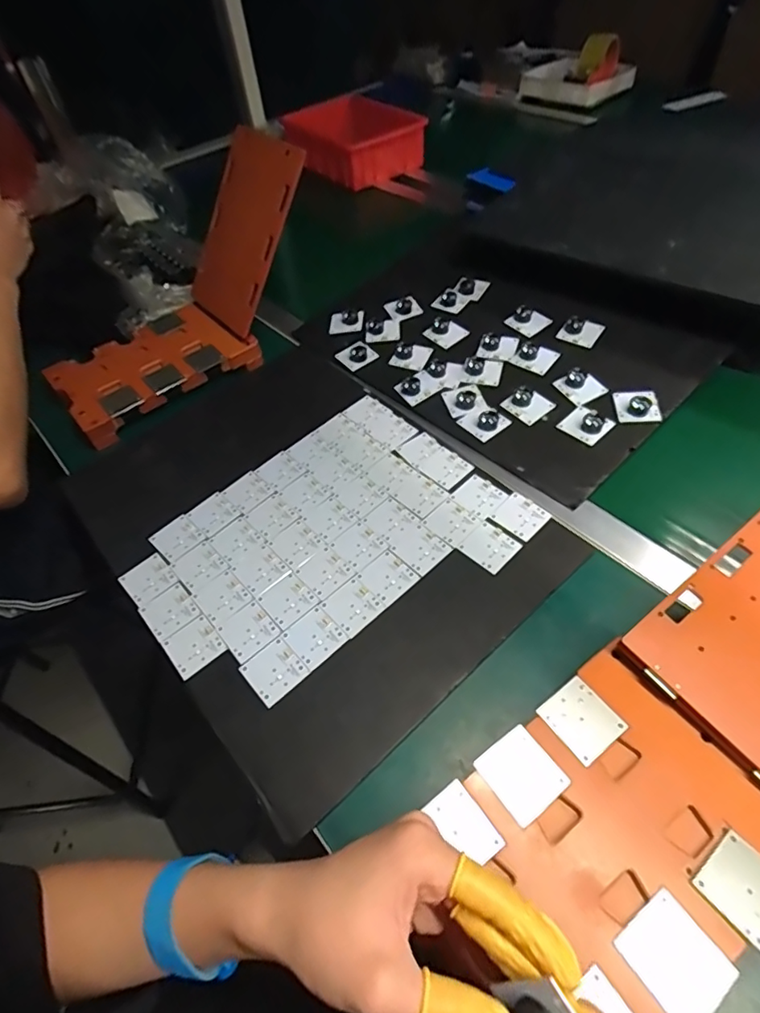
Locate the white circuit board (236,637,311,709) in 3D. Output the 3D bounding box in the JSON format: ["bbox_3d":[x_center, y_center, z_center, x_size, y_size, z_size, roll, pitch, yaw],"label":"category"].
[{"bbox_3d":[-0.092,0.143,0.460,0.045,0.004,0.047,-37,57,-21],"label":"white circuit board"}]

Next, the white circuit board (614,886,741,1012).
[{"bbox_3d":[0.169,0.258,0.302,0.047,0.006,0.049,-31,55,-17],"label":"white circuit board"}]

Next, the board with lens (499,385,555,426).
[{"bbox_3d":[0.176,-0.123,0.628,0.043,0.015,0.047,-37,57,-21],"label":"board with lens"}]

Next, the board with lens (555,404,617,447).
[{"bbox_3d":[0.235,-0.096,0.599,0.042,0.014,0.049,-36,57,-21],"label":"board with lens"}]

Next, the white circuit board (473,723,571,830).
[{"bbox_3d":[0.099,0.186,0.367,0.047,0.004,0.050,-31,55,-17],"label":"white circuit board"}]

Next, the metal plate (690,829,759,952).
[{"bbox_3d":[0.222,0.231,0.316,0.045,0.006,0.048,-35,57,-20],"label":"metal plate"}]

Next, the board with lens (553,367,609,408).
[{"bbox_3d":[0.241,-0.147,0.634,0.043,0.015,0.047,-27,54,-14],"label":"board with lens"}]

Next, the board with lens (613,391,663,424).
[{"bbox_3d":[0.298,-0.118,0.607,0.047,0.017,0.046,2,53,8],"label":"board with lens"}]

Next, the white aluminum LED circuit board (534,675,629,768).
[{"bbox_3d":[0.148,0.155,0.386,0.045,0.004,0.048,-32,56,-18],"label":"white aluminum LED circuit board"}]

